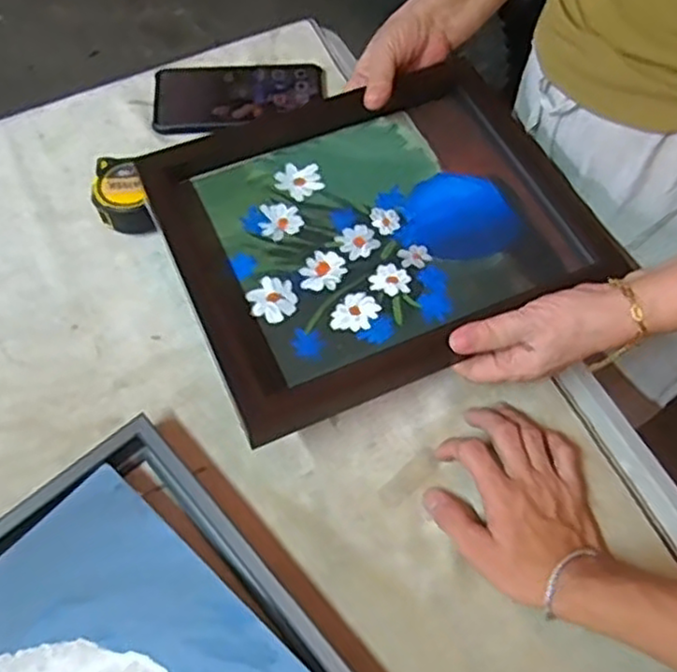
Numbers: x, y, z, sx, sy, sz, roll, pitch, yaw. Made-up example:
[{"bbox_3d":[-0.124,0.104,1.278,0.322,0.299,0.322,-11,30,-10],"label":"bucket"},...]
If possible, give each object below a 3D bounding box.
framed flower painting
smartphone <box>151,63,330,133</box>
[{"bbox_3d":[0.029,-0.094,0.558,0.313,0.038,0.271,-21,65,-13],"label":"framed flower painting"},{"bbox_3d":[-0.097,-0.237,0.694,0.167,0.012,0.083,-8,63,-7],"label":"smartphone"}]

